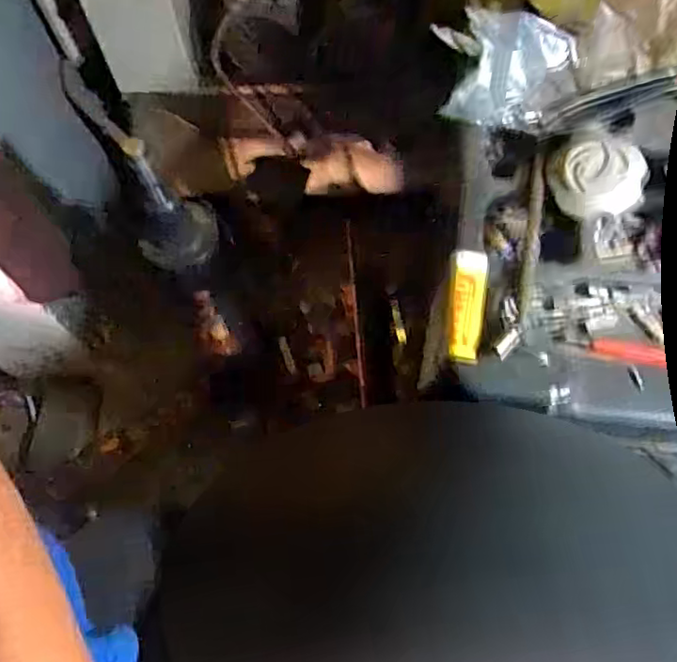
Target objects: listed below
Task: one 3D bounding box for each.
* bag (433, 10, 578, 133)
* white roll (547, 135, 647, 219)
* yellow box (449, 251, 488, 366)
[{"bbox_3d":[0.168,-0.271,0.642,0.141,0.063,0.107,13,67,9],"label":"bag"},{"bbox_3d":[0.242,-0.145,0.588,0.090,0.039,0.078,26,69,14],"label":"white roll"},{"bbox_3d":[0.112,-0.022,0.546,0.032,0.014,0.107,7,66,6],"label":"yellow box"}]

